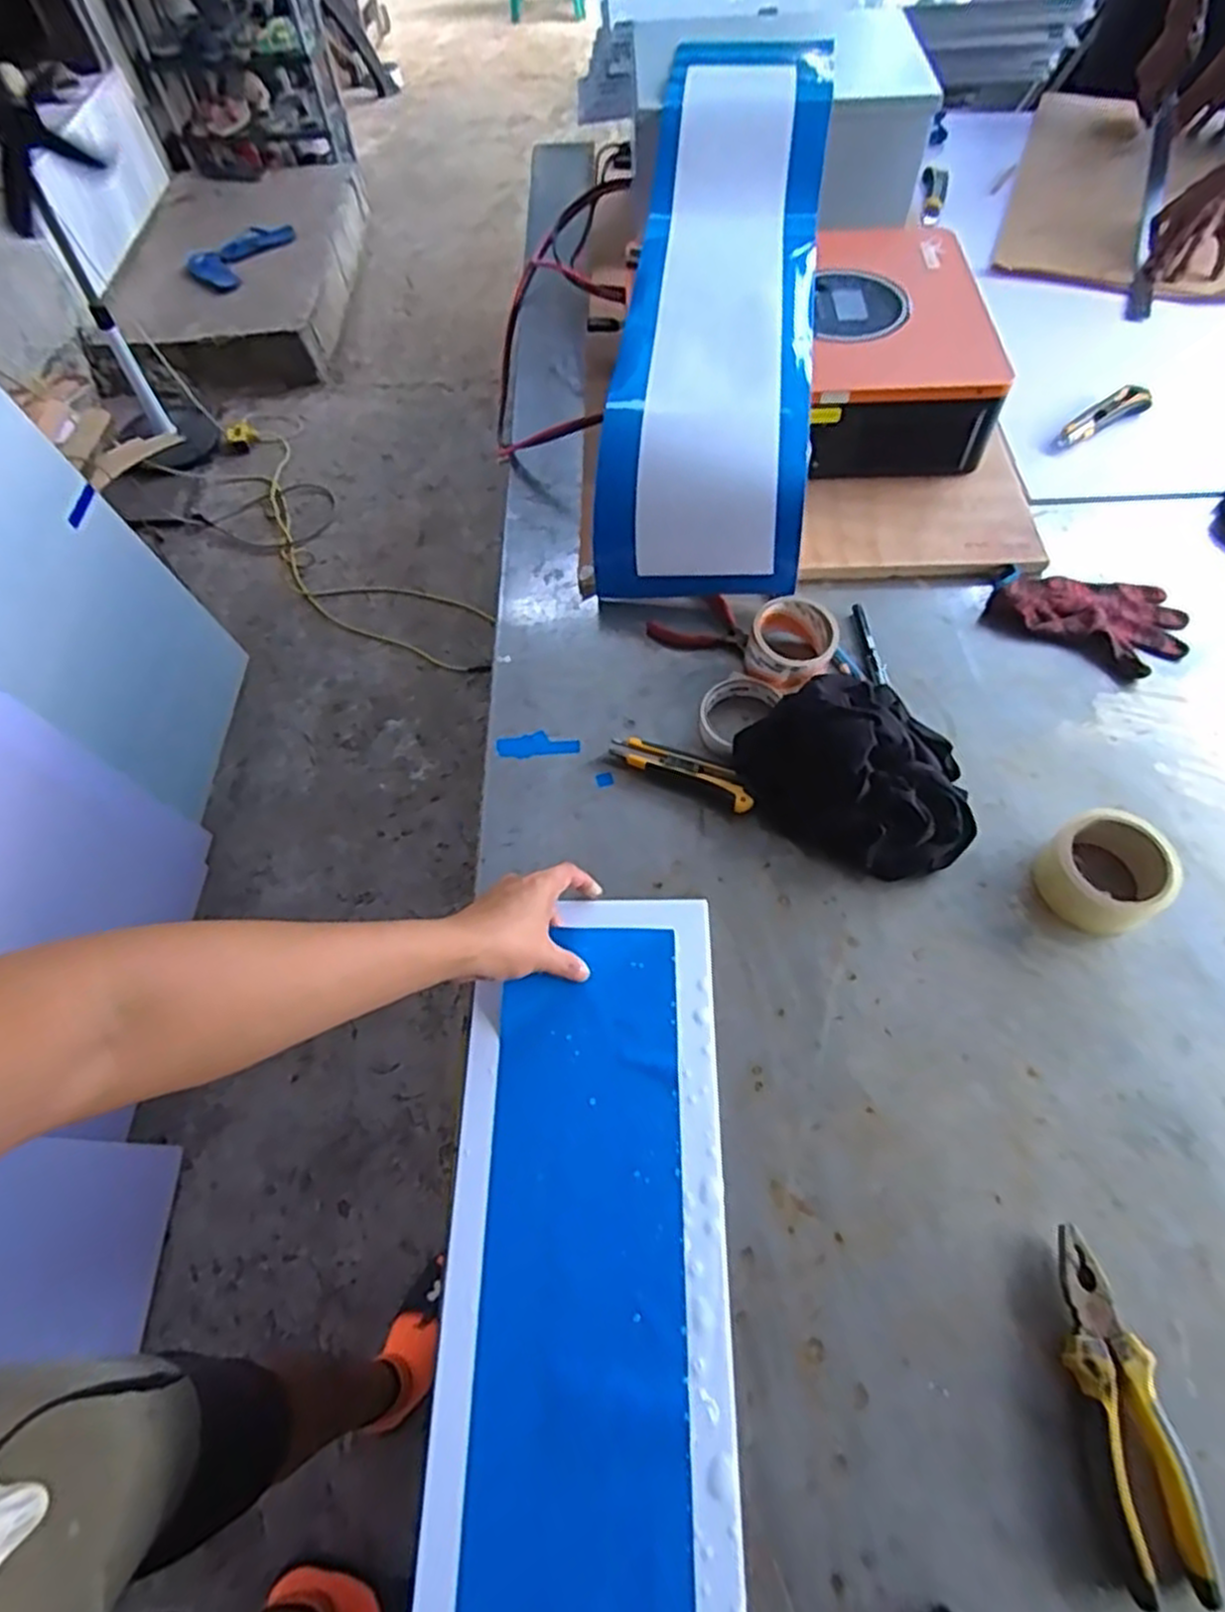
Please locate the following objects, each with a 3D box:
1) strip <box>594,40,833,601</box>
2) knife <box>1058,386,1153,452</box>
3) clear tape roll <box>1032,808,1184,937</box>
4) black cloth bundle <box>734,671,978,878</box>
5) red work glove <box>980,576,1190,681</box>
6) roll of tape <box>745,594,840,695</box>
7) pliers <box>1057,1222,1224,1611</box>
[{"bbox_3d":[0.137,-0.643,0.960,0.225,0.074,0.843,6,74,7],"label":"strip"},{"bbox_3d":[0.620,-0.494,0.989,0.140,0.017,0.039,-30,63,-13],"label":"knife"},{"bbox_3d":[0.424,0.058,0.673,0.095,0.052,0.094,-2,61,3],"label":"clear tape roll"},{"bbox_3d":[0.229,-0.038,0.720,0.220,0.080,0.164,28,66,18],"label":"black cloth bundle"},{"bbox_3d":[0.512,-0.210,0.835,0.184,0.022,0.124,29,66,18],"label":"red work glove"},{"bbox_3d":[0.183,-0.161,0.807,0.087,0.052,0.100,18,63,13],"label":"roll of tape"},{"bbox_3d":[0.328,0.381,0.502,0.055,0.026,0.189,-4,60,2],"label":"pliers"}]

